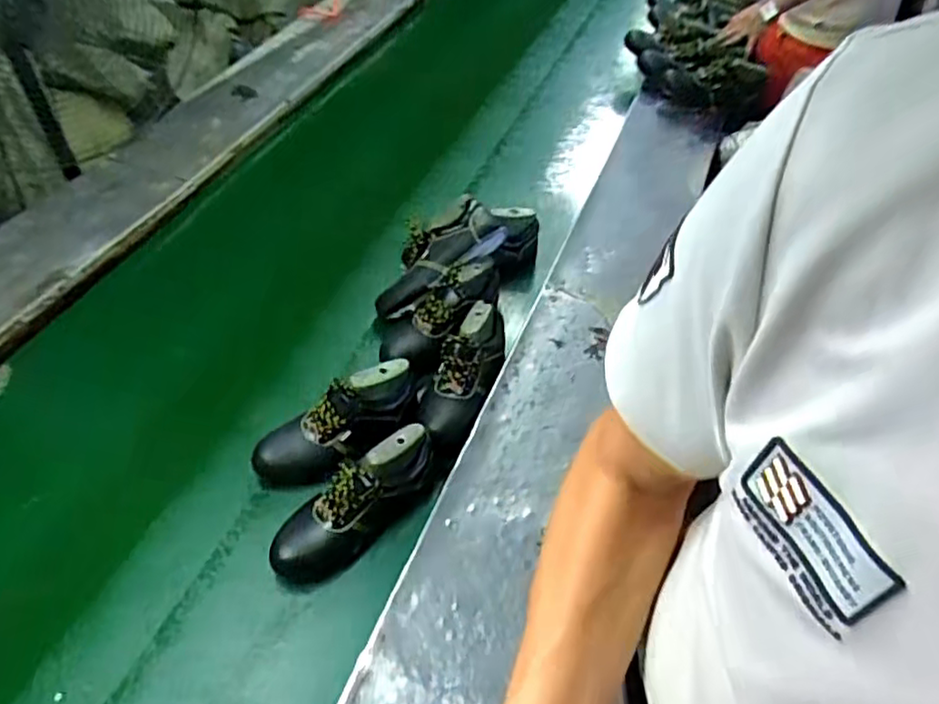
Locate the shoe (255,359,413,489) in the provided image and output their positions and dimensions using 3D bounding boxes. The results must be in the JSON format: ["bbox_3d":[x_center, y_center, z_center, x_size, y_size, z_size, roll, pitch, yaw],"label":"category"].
[{"bbox_3d":[-0.195,0.117,1.008,0.263,0.113,0.102,-23,53,-22],"label":"shoe"}]

